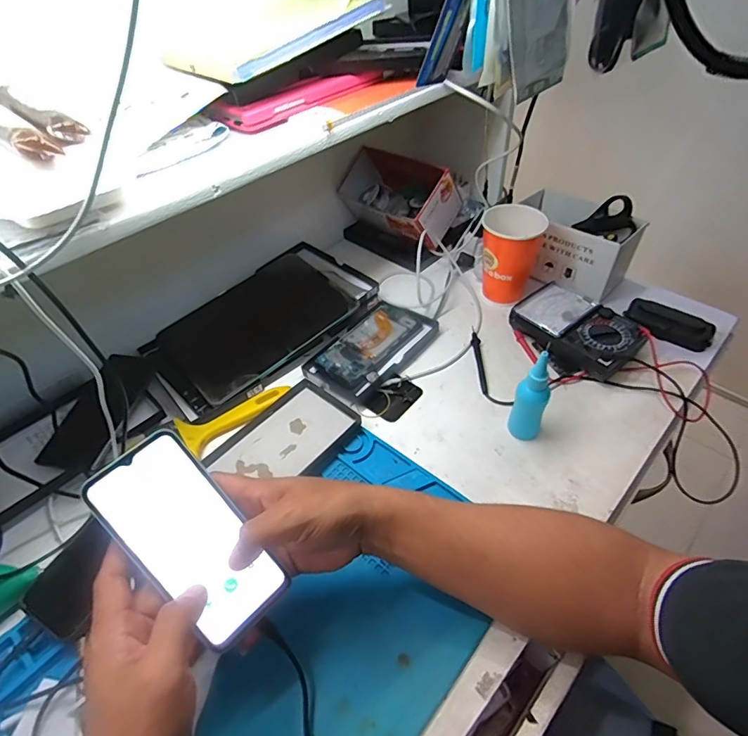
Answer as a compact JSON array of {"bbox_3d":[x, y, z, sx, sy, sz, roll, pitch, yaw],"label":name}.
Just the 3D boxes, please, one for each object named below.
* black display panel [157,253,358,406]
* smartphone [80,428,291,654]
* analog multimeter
[{"bbox_3d":[-0.171,-0.070,0.669,0.241,0.010,0.198,-38,52,-19],"label":"black display panel"},{"bbox_3d":[-0.141,0.132,0.358,0.073,0.006,0.162,-39,95,-27],"label":"smartphone"},{"bbox_3d":[0.269,-0.055,0.622,0.106,0.033,0.153,-27,51,-20],"label":"analog multimeter"}]

